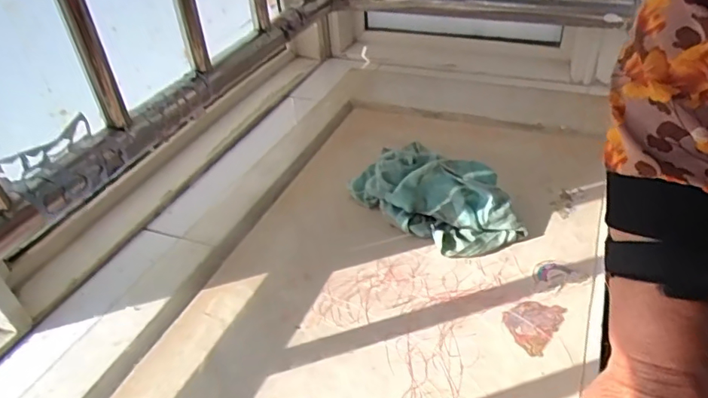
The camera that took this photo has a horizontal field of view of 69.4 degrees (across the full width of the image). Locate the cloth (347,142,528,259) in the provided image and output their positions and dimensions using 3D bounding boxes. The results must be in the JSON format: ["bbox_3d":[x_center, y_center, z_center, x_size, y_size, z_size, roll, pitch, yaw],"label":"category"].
[{"bbox_3d":[0.080,-0.011,0.540,0.093,0.063,0.191,-31,44,-30],"label":"cloth"}]

